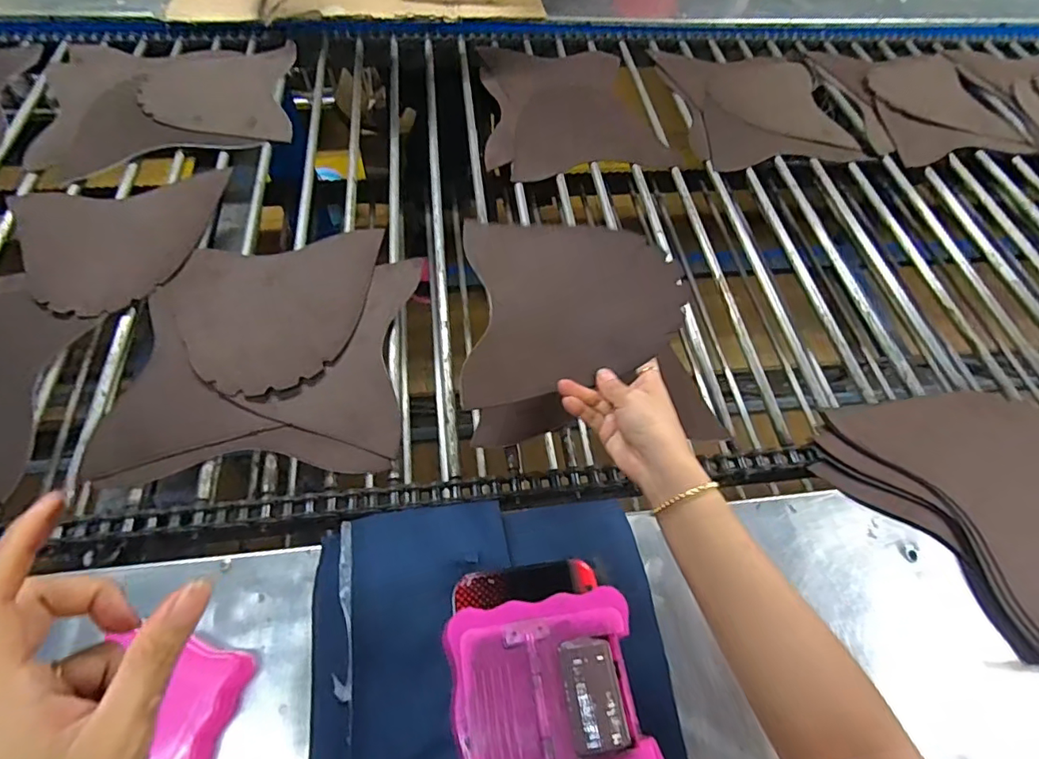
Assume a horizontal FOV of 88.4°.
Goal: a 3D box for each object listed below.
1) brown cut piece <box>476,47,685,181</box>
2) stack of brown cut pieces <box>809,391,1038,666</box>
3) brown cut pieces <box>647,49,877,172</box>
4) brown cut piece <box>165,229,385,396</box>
[{"bbox_3d":[0.069,-0.435,0.841,0.260,0.007,0.320,-8,60,-9],"label":"brown cut piece"},{"bbox_3d":[0.442,0.097,0.513,0.226,0.031,0.257,-39,69,-23],"label":"stack of brown cut pieces"},{"bbox_3d":[0.387,-0.455,0.877,0.275,0.014,0.303,-7,60,-9],"label":"brown cut pieces"},{"bbox_3d":[-0.261,-0.081,0.595,0.219,0.016,0.206,-13,61,-11],"label":"brown cut piece"}]

